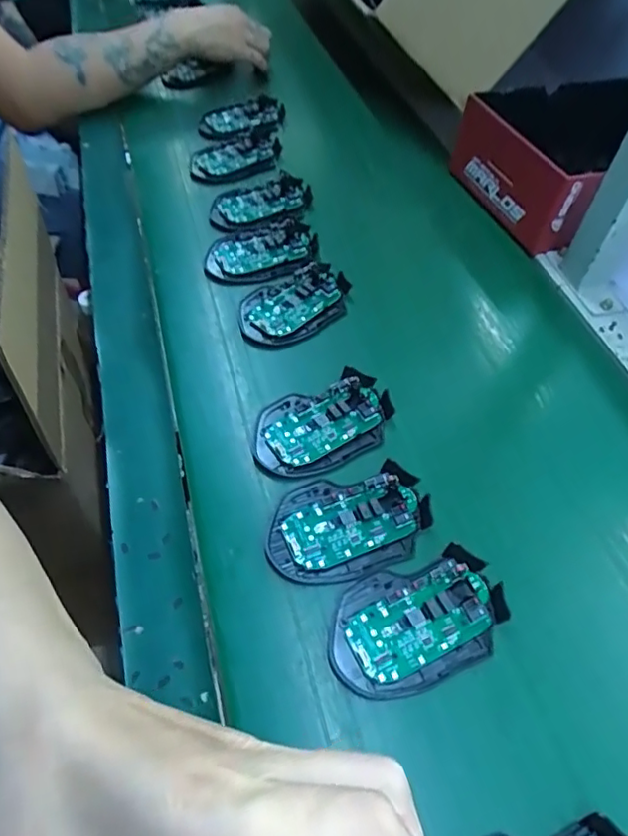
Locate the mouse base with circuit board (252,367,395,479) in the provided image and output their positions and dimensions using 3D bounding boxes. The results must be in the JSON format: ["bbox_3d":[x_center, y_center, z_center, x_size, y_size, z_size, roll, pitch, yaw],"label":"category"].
[{"bbox_3d":[0.008,0.005,0.437,0.112,0.021,0.071,-18,57,-16],"label":"mouse base with circuit board"}]

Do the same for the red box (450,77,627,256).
[{"bbox_3d":[0.300,-0.283,0.628,0.228,0.103,0.188,-23,59,-19],"label":"red box"}]

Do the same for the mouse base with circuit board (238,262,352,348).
[{"bbox_3d":[-0.017,-0.105,0.521,0.108,0.021,0.070,-25,60,-21],"label":"mouse base with circuit board"}]

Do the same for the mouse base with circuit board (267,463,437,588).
[{"bbox_3d":[0.024,0.072,0.389,0.113,0.018,0.071,-13,56,-13],"label":"mouse base with circuit board"}]

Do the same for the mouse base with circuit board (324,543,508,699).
[{"bbox_3d":[0.065,0.127,0.352,0.115,0.015,0.072,-19,58,-17],"label":"mouse base with circuit board"}]

